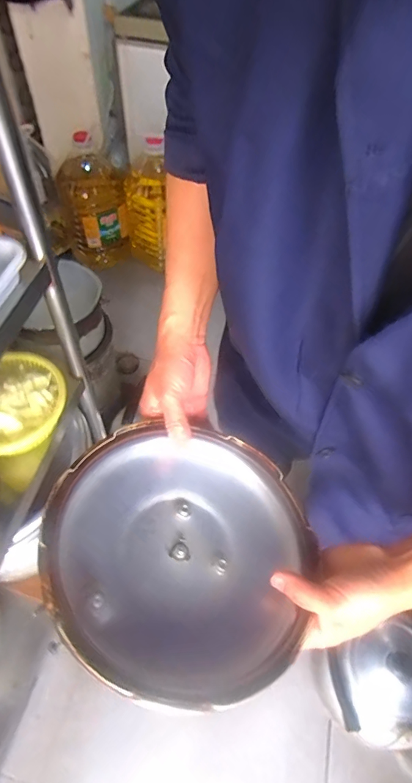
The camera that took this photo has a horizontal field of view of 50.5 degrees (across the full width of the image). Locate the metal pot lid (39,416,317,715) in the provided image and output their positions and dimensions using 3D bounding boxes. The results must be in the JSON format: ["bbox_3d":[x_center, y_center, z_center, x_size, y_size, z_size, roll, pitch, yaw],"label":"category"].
[{"bbox_3d":[-0.027,0.150,0.431,0.243,0.043,0.259,13,45,-13],"label":"metal pot lid"}]

